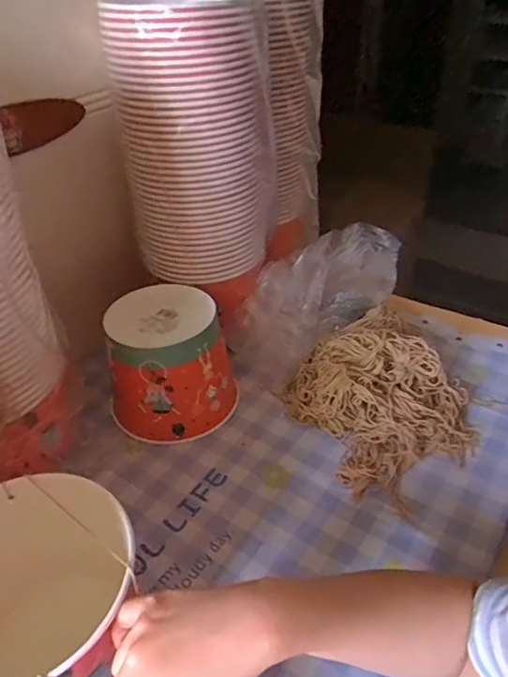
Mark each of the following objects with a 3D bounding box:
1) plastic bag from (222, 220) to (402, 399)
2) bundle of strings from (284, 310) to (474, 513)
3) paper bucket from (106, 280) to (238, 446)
[{"bbox_3d":[0.110,-0.070,0.759,0.105,0.116,0.338,28,47,33],"label":"plastic bag"},{"bbox_3d":[0.156,0.059,0.629,0.226,0.070,0.219,-25,43,-27],"label":"bundle of strings"},{"bbox_3d":[-0.099,0.027,0.644,0.147,0.140,0.142,-6,38,-5],"label":"paper bucket"}]

